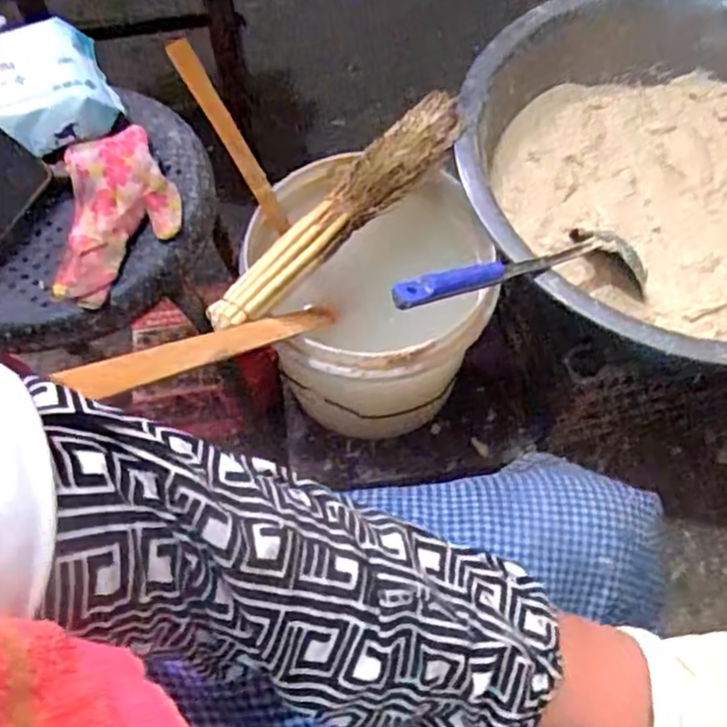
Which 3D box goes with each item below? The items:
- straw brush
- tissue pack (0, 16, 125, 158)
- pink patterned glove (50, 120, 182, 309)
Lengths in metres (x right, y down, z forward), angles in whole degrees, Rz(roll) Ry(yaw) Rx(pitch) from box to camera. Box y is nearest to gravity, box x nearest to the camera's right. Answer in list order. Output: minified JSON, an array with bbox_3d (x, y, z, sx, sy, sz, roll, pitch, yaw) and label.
[{"bbox_3d":[-0.013,-0.157,0.679,0.061,0.037,0.343,37,68,19],"label":"straw brush"},{"bbox_3d":[-0.343,-0.244,0.636,0.208,0.055,0.120,-23,64,-12],"label":"tissue pack"},{"bbox_3d":[-0.214,-0.135,0.613,0.102,0.025,0.183,-5,61,-2],"label":"pink patterned glove"}]

